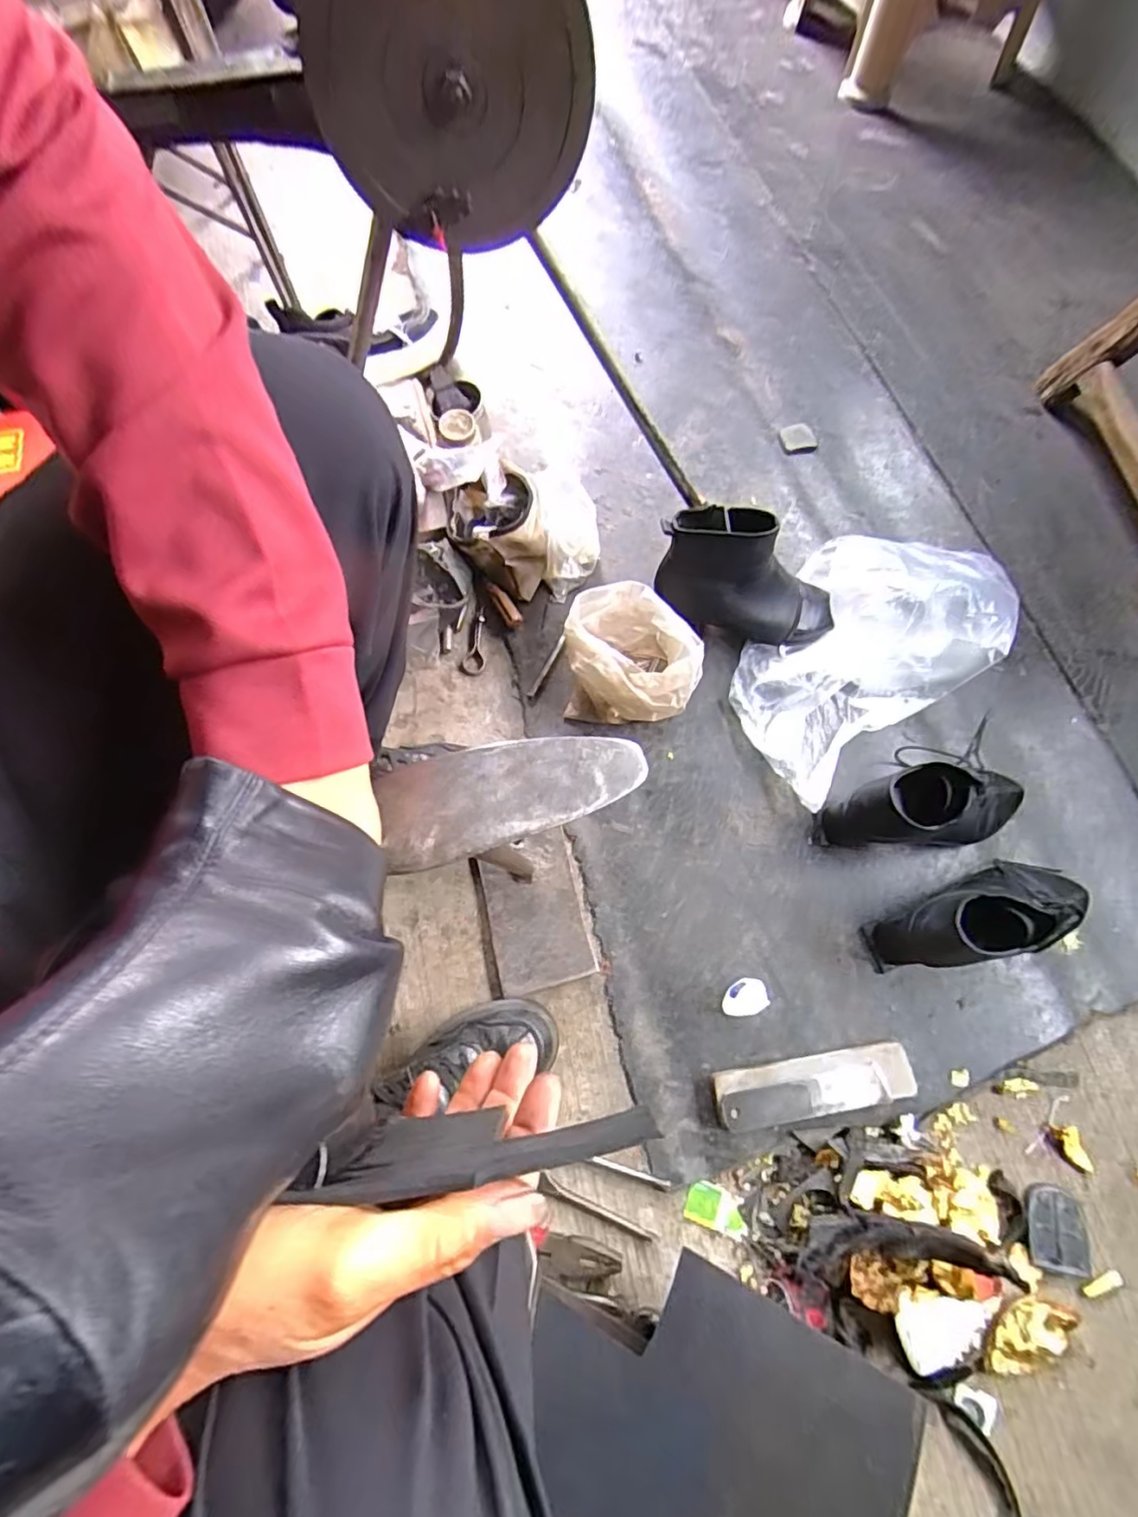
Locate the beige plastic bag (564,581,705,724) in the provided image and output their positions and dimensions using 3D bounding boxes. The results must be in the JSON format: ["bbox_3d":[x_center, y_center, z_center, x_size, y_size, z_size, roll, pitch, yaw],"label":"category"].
[{"bbox_3d":[0.069,-0.113,0.665,0.146,0.107,0.131,8,72,5],"label":"beige plastic bag"}]

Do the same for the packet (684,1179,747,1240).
[{"bbox_3d":[0.137,0.418,0.551,0.055,0.004,0.034,15,71,8],"label":"packet"}]

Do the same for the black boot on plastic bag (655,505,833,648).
[{"bbox_3d":[0.206,-0.198,0.678,0.208,0.162,0.082,10,73,5],"label":"black boot on plastic bag"}]

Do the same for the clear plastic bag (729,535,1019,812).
[{"bbox_3d":[0.334,-0.142,0.670,0.345,0.122,0.222,-40,75,-10],"label":"clear plastic bag"}]

